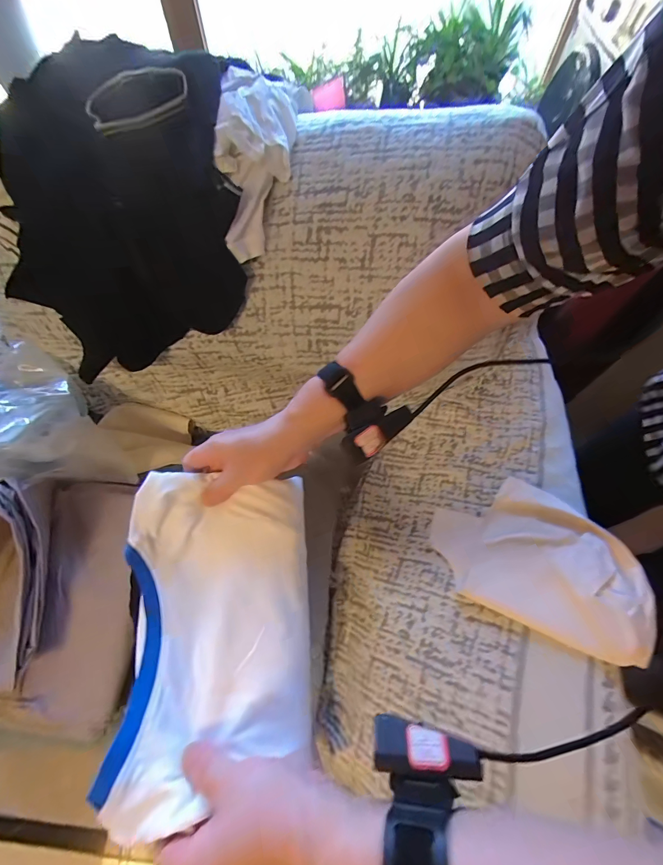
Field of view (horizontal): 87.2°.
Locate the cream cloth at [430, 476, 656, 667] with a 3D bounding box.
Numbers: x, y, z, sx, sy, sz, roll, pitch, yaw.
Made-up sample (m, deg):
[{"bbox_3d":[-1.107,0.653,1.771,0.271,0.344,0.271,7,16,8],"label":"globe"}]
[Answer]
[{"bbox_3d":[0.304,0.173,0.499,0.284,0.038,0.190,25,64,12],"label":"cream cloth"}]

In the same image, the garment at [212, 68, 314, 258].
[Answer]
[{"bbox_3d":[-0.106,-0.371,0.466,0.121,0.083,0.284,9,83,4],"label":"garment"}]

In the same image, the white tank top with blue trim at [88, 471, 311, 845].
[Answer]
[{"bbox_3d":[-0.109,0.162,0.308,0.169,0.052,0.250,-4,62,-3],"label":"white tank top with blue trim"}]

